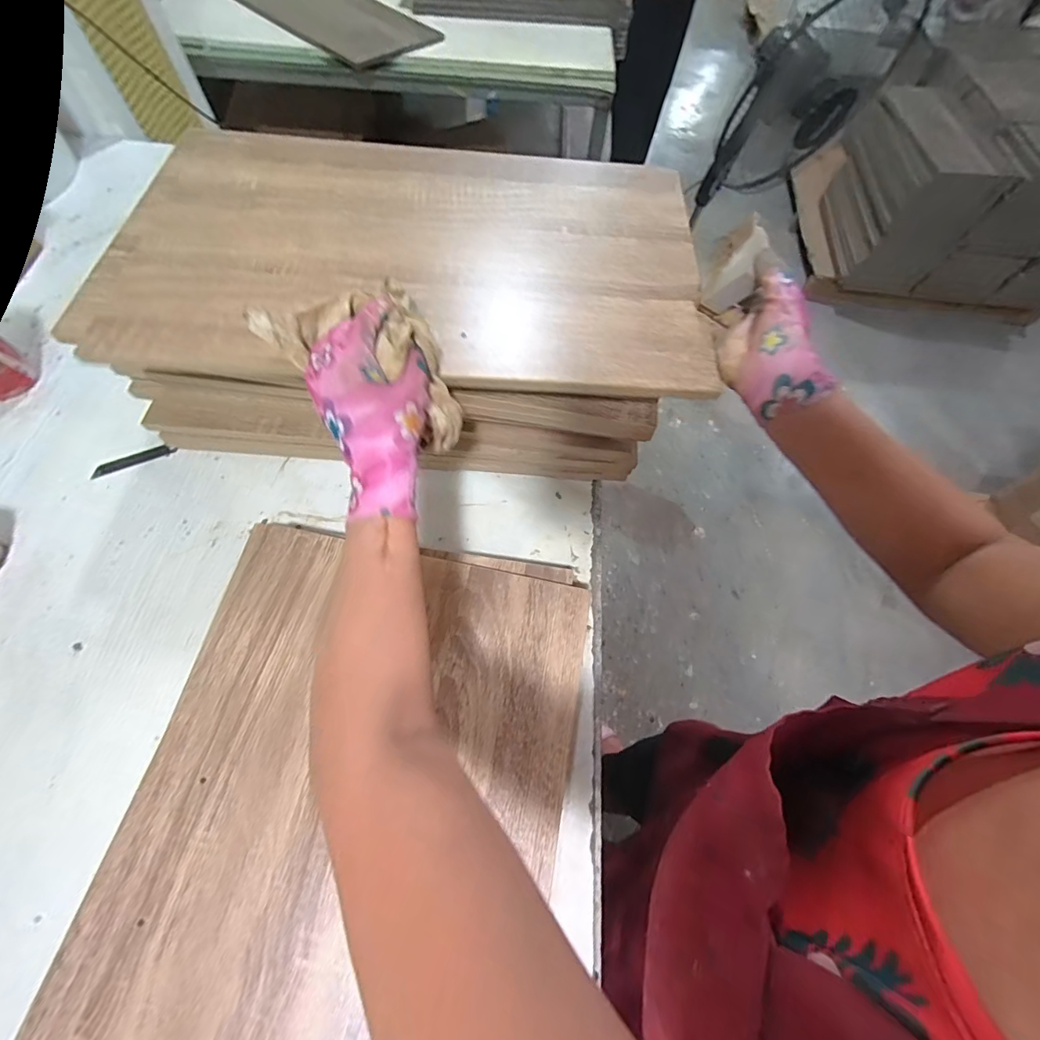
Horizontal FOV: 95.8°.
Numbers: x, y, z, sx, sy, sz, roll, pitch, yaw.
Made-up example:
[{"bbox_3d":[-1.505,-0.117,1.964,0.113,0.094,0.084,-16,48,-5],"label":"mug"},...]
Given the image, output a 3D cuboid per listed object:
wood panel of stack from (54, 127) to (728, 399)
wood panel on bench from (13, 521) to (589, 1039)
[{"bbox_3d":[-0.113,-0.299,0.486,0.586,0.029,0.391,1,64,-2],"label":"wood panel of stack"},{"bbox_3d":[-0.154,0.286,0.374,0.345,0.021,0.559,11,64,3],"label":"wood panel on bench"}]

